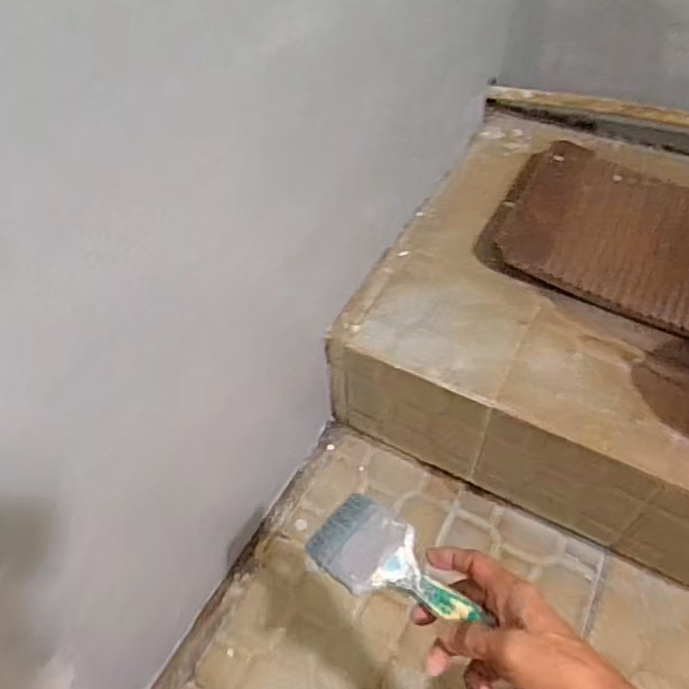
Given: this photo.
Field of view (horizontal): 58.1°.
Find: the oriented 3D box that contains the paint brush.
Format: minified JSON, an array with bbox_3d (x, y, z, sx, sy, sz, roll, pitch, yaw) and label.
[{"bbox_3d":[0.039,0.181,0.512,0.073,0.010,0.170,-40,36,-26],"label":"paint brush"}]

